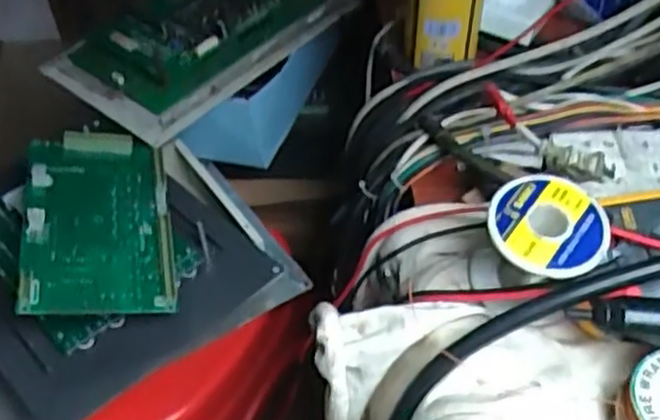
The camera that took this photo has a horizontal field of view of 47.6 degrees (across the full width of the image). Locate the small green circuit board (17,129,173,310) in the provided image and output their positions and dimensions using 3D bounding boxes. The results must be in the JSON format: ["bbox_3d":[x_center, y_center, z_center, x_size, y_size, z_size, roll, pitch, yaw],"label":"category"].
[{"bbox_3d":[-0.196,0.009,0.630,0.116,0.023,0.193,0,50,-18],"label":"small green circuit board"}]

